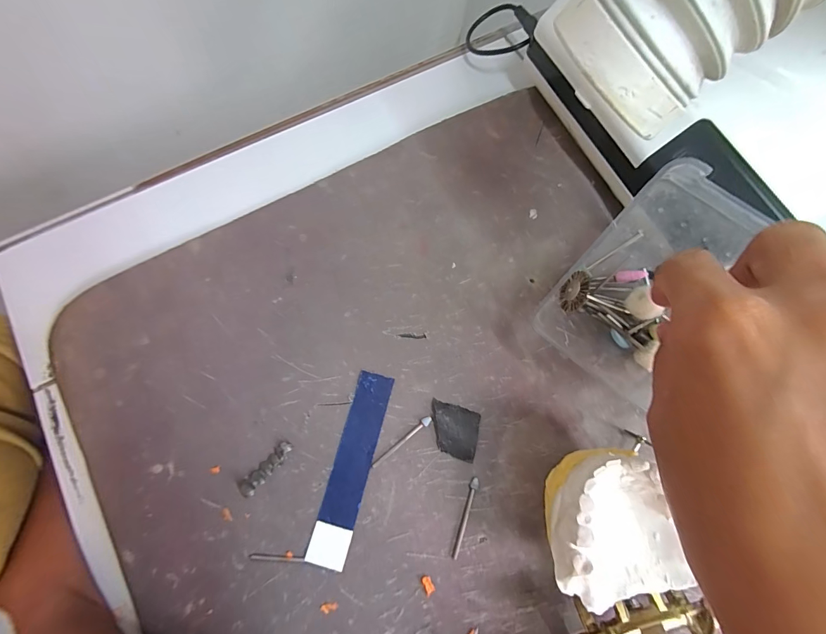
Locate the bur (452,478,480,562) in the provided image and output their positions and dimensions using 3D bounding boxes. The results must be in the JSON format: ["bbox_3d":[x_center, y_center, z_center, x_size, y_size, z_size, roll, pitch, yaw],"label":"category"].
[{"bbox_3d":[0.028,0.110,0.196,0.005,0.004,0.042,20,75,4],"label":"bur"}]

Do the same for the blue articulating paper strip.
[{"bbox_3d":[-0.035,0.083,0.202,0.020,0.004,0.102,14,75,3],"label":"blue articulating paper strip"}]

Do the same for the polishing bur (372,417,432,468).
[{"bbox_3d":[-0.006,0.072,0.205,0.042,0.004,0.005,-38,79,-11],"label":"polishing bur"}]

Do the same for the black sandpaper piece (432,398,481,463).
[{"bbox_3d":[0.023,0.066,0.206,0.028,0.006,0.028,13,75,2],"label":"black sandpaper piece"}]

